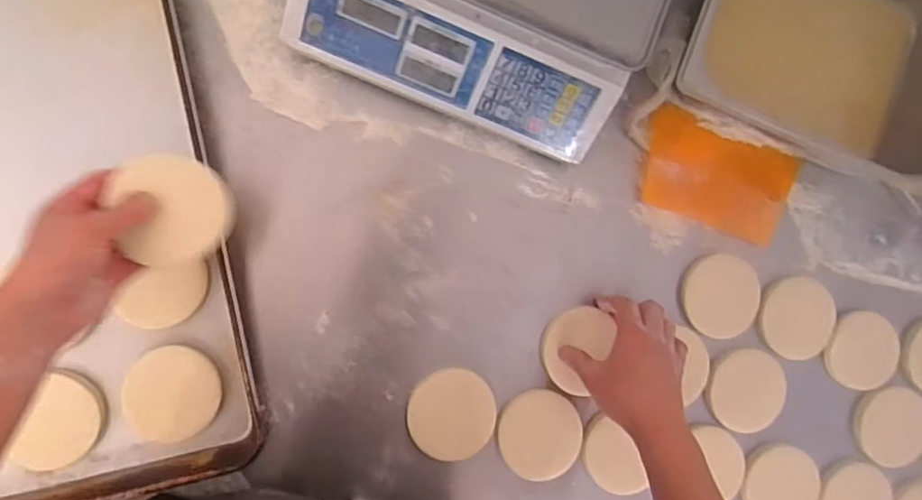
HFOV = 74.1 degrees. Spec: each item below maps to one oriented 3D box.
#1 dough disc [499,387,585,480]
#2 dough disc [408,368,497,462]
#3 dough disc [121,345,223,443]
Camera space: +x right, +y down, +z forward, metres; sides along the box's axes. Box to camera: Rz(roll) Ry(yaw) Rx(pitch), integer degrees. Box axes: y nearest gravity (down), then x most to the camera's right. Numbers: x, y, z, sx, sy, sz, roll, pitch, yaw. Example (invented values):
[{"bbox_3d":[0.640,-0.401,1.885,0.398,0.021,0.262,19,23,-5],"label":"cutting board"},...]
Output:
[{"bbox_3d":[0.087,0.200,0.663,0.088,0.015,0.091,1,83,-7],"label":"dough disc"},{"bbox_3d":[-0.010,0.177,0.660,0.092,0.013,0.095,0,91,-9],"label":"dough disc"},{"bbox_3d":[-0.287,0.144,0.607,0.089,0.011,0.095,12,89,-9],"label":"dough disc"}]

